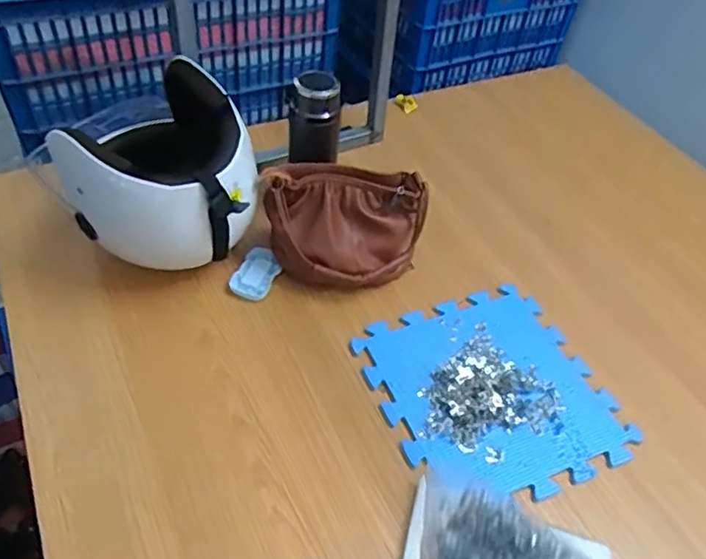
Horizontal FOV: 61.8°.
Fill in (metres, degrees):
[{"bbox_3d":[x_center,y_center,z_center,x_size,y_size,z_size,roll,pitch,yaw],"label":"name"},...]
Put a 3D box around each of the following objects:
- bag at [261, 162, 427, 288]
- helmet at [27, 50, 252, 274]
[{"bbox_3d":[-0.011,-0.066,0.819,0.221,0.139,0.115,2,48,-5],"label":"bag"},{"bbox_3d":[-0.236,-0.153,0.804,0.219,0.204,0.251,5,48,-2],"label":"helmet"}]

